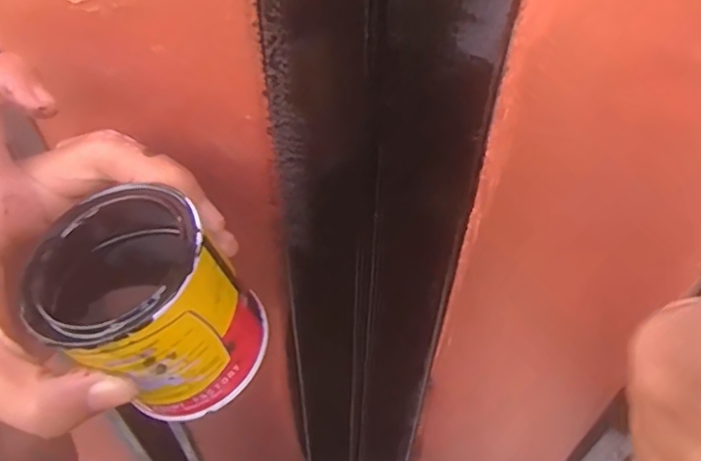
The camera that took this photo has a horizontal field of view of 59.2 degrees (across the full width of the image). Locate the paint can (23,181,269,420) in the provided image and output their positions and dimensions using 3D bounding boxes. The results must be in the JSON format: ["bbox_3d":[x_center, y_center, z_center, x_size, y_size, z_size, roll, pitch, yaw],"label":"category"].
[{"bbox_3d":[-0.070,0.023,0.207,0.063,0.071,0.063,-6,51,8],"label":"paint can"}]

